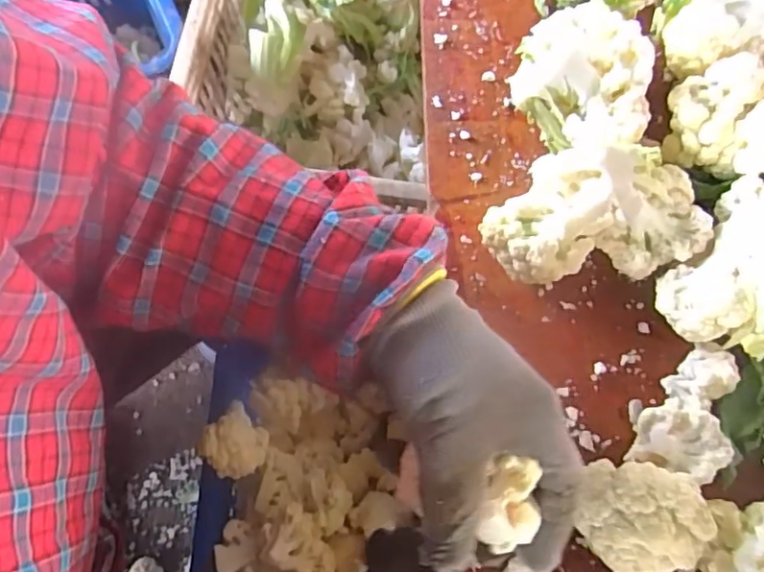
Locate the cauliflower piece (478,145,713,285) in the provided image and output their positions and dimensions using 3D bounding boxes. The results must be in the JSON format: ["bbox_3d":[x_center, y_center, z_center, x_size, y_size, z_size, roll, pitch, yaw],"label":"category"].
[{"bbox_3d":[0.144,-0.052,0.417,0.150,0.080,0.090,-4,71,-1],"label":"cauliflower piece"}]

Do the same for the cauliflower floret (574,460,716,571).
[{"bbox_3d":[0.151,0.138,0.358,0.063,0.063,0.059,0,72,0],"label":"cauliflower floret"}]

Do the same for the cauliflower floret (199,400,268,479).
[{"bbox_3d":[-0.113,0.121,0.461,0.045,0.031,0.046,0,72,0],"label":"cauliflower floret"}]

